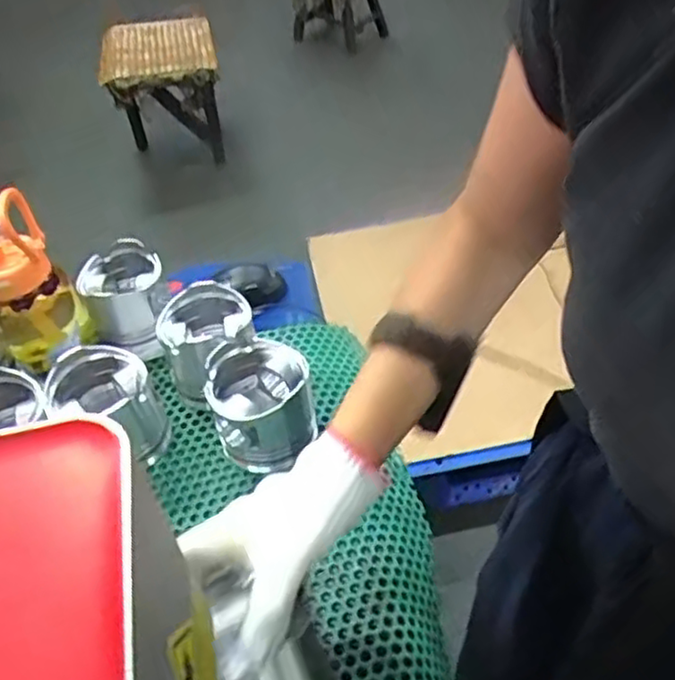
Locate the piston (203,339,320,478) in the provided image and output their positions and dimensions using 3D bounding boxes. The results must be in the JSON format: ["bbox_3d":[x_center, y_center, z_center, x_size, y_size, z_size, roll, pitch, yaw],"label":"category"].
[{"bbox_3d":[-0.068,0.058,0.647,0.088,0.085,0.091,-4,46,4],"label":"piston"}]

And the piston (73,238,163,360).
[{"bbox_3d":[-0.237,-0.045,0.799,0.091,0.090,0.095,-16,46,-8],"label":"piston"}]

